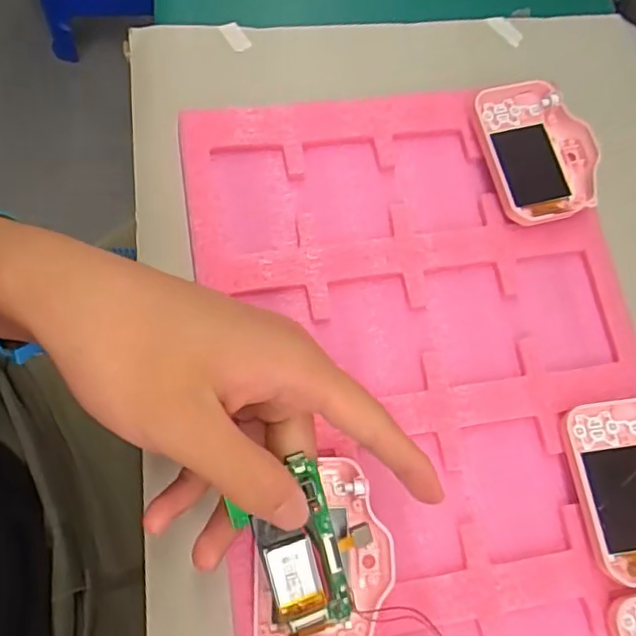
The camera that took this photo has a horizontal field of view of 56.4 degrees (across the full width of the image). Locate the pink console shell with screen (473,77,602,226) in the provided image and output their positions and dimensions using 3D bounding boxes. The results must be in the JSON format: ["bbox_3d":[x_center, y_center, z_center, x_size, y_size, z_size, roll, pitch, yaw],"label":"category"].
[{"bbox_3d":[0.128,-0.094,0.340,0.059,0.016,0.082,-9,75,-8],"label":"pink console shell with screen"}]

